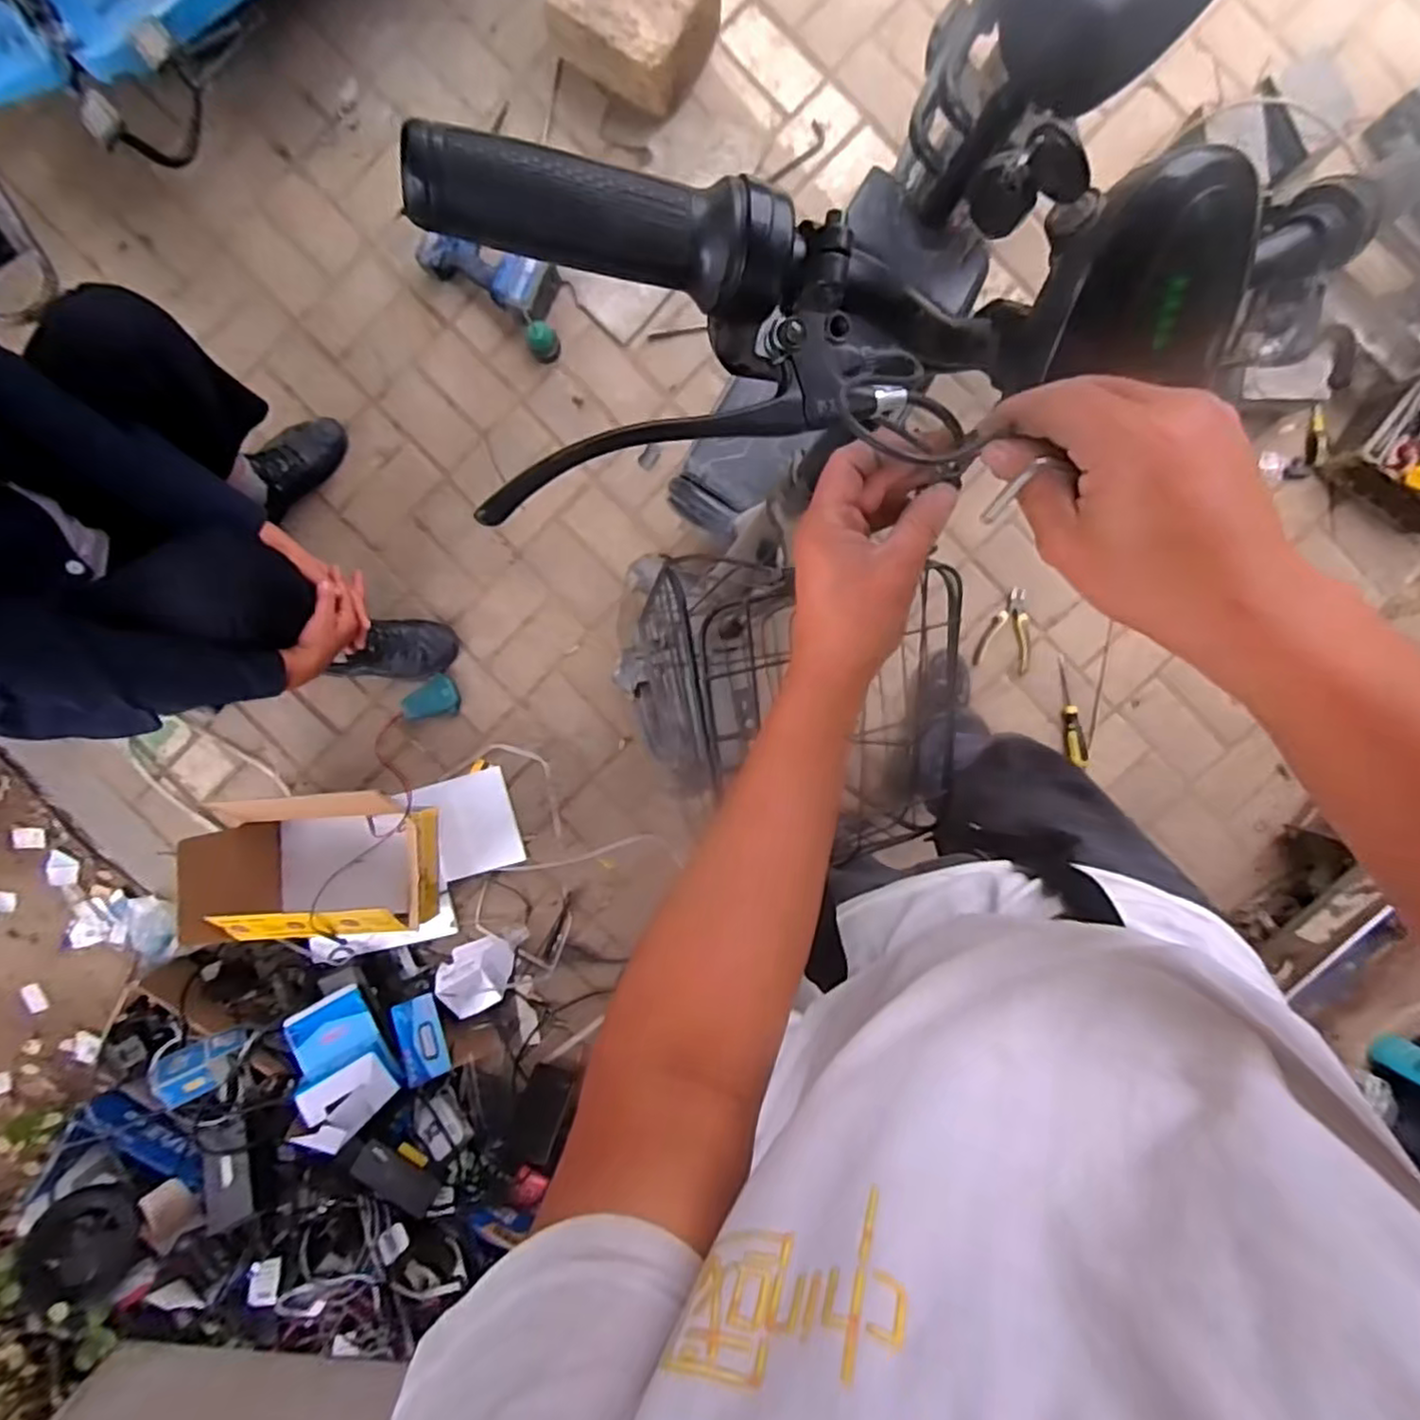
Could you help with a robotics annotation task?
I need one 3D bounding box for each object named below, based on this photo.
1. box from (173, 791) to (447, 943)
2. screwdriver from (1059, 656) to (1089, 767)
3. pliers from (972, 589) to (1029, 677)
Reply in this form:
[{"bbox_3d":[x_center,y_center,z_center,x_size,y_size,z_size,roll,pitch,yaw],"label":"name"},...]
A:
[{"bbox_3d":[-0.714,0.281,1.245,0.403,0.162,0.242,-1,94,0],"label":"box"},{"bbox_3d":[0.654,0.005,1.257,0.038,0.031,0.200,-9,93,1],"label":"screwdriver"},{"bbox_3d":[0.546,-0.144,1.255,0.096,0.023,0.145,15,94,-1],"label":"pliers"}]

